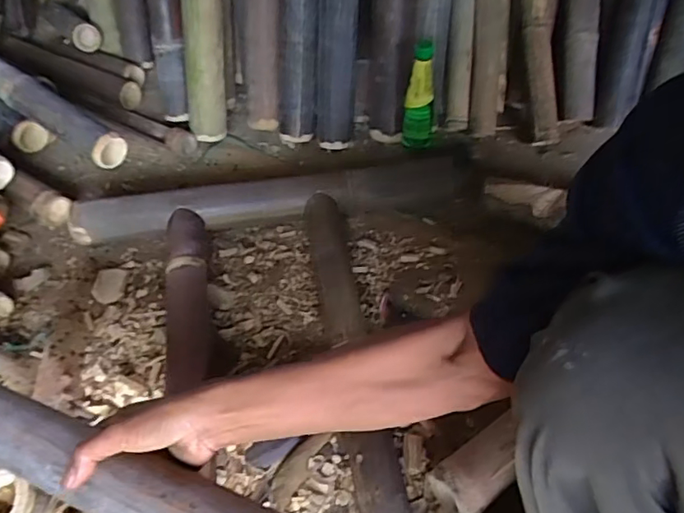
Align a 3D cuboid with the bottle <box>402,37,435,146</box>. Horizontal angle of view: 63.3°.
[{"bbox_3d":[0.145,-0.288,1.014,0.058,0.213,0.064,12,51,10],"label":"bottle"}]

